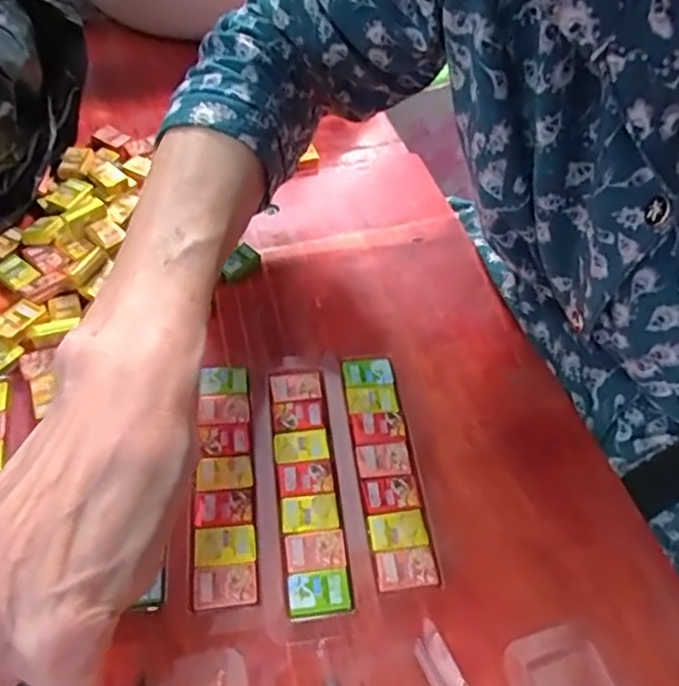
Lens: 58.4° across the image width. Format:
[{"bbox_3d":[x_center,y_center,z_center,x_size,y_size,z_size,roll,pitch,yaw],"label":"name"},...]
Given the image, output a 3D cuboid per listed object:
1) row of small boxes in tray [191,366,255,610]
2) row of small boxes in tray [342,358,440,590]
[{"bbox_3d":[-0.054,0.059,0.281,0.026,0.004,0.117,-3,53,-7],"label":"row of small boxes in tray"},{"bbox_3d":[0.021,0.057,0.291,0.025,0.004,0.117,-4,53,-7],"label":"row of small boxes in tray"}]

